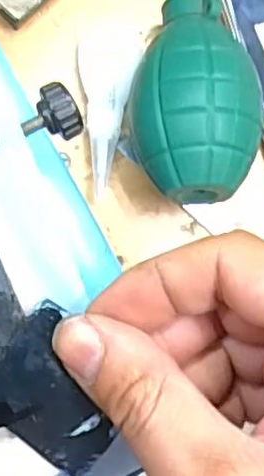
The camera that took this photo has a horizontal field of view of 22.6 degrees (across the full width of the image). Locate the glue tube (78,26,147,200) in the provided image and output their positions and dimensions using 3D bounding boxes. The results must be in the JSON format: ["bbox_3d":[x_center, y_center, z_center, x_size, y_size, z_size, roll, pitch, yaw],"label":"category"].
[{"bbox_3d":[-0.015,-0.064,0.322,0.030,0.014,0.081,10,91,-6],"label":"glue tube"}]

